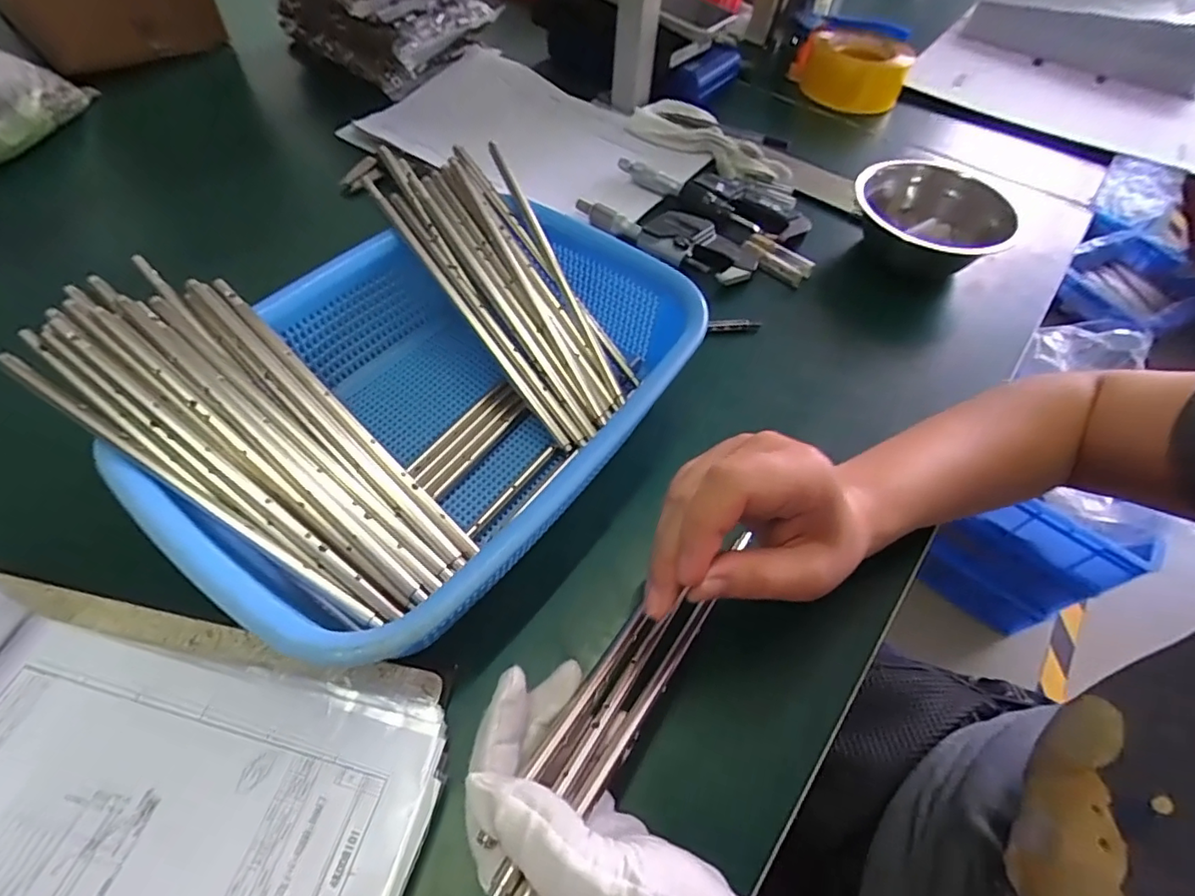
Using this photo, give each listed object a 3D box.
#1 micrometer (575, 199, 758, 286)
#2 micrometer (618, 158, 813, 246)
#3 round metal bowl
[{"bbox_3d":[0.059,-0.187,0.481,0.161,0.023,0.053,29,57,15],"label":"micrometer"},{"bbox_3d":[0.113,-0.246,0.530,0.183,0.017,0.072,29,57,15],"label":"micrometer"},{"bbox_3d":[0.277,-0.186,0.478,0.116,0.054,0.114,17,55,8],"label":"round metal bowl"}]

